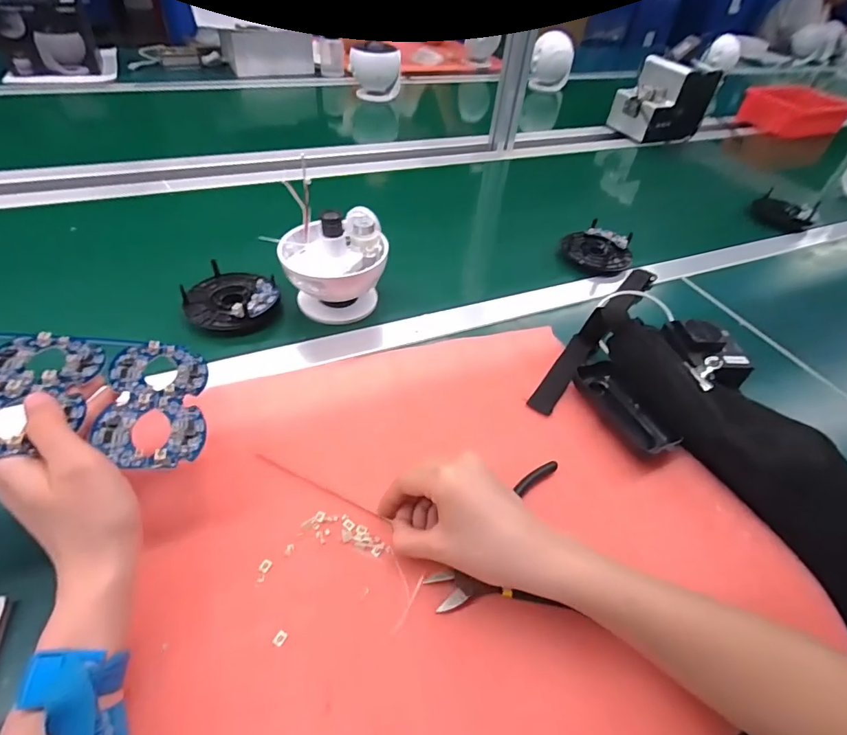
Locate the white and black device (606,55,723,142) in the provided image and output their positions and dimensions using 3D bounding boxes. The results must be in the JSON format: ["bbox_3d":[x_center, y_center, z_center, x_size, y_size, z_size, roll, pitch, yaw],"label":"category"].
[{"bbox_3d":[0.574,-0.641,1.111,0.168,0.163,0.148,-22,51,-25],"label":"white and black device"}]

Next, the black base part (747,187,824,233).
[{"bbox_3d":[0.701,-0.302,0.890,0.060,0.047,0.115,-8,47,-14],"label":"black base part"}]

